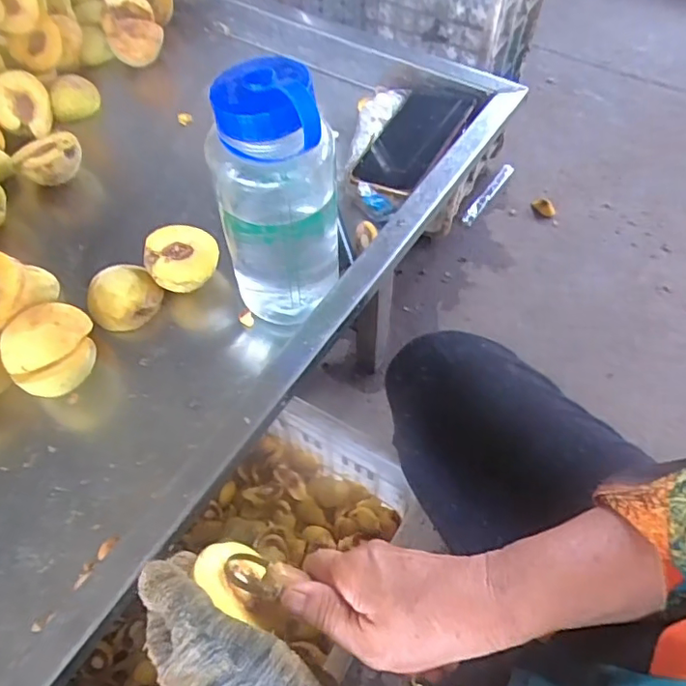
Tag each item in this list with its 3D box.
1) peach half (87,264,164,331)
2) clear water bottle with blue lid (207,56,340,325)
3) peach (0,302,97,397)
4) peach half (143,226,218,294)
[{"bbox_3d":[-0.199,-0.041,0.512,0.050,0.037,0.058,35,64,21],"label":"peach half"},{"bbox_3d":[-0.050,-0.103,0.430,0.089,0.210,0.076,-2,57,-1],"label":"clear water bottle with blue lid"},{"bbox_3d":[-0.239,0.008,0.468,0.070,0.058,0.076,0,57,0],"label":"peach"},{"bbox_3d":[-0.145,-0.071,0.521,0.062,0.044,0.064,0,57,0],"label":"peach half"}]

